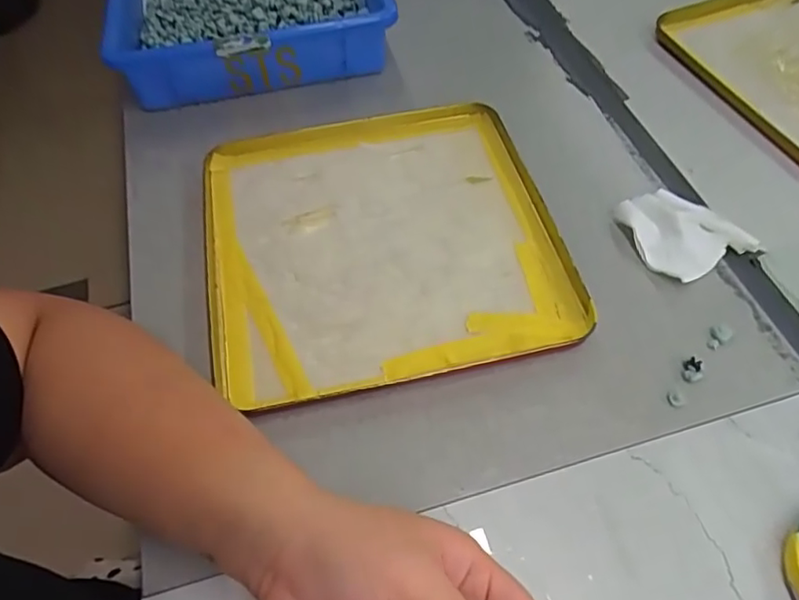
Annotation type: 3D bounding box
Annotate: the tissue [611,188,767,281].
[{"bbox_3d":[0.198,-0.050,0.424,0.077,0.013,0.074,-25,58,-12],"label":"tissue"}]

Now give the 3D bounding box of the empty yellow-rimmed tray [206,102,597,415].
[{"bbox_3d":[-0.014,-0.045,0.435,0.243,0.019,0.242,-10,54,-2],"label":"empty yellow-rimmed tray"}]

